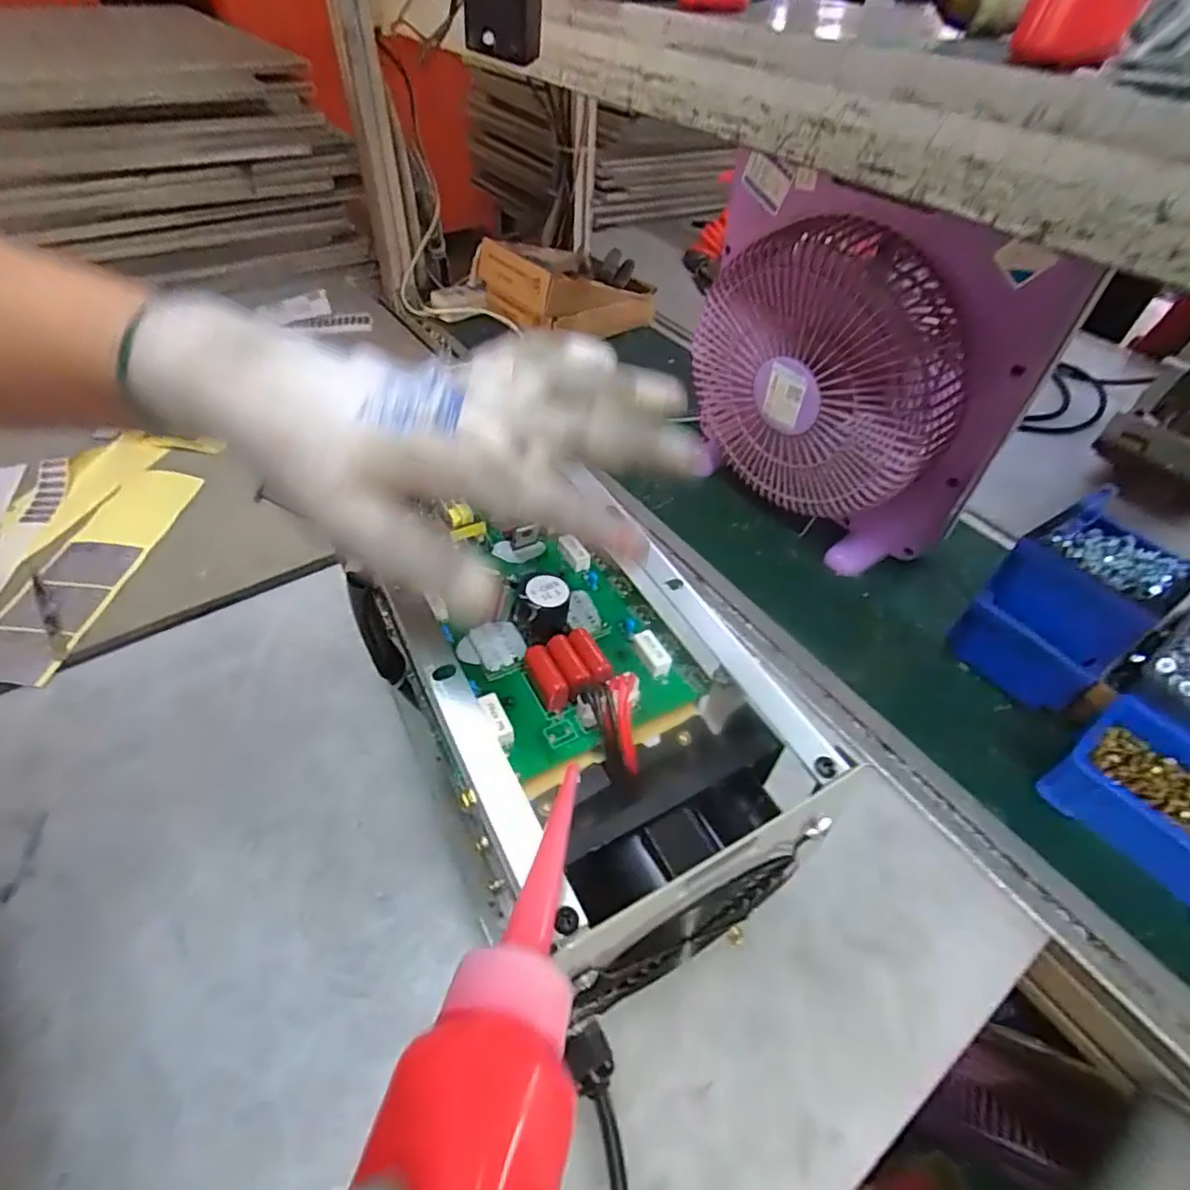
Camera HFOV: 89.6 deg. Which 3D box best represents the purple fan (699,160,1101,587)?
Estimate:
[{"bbox_3d":[0.217,-0.193,0.575,0.302,0.309,0.094,38,57,25],"label":"purple fan"}]

